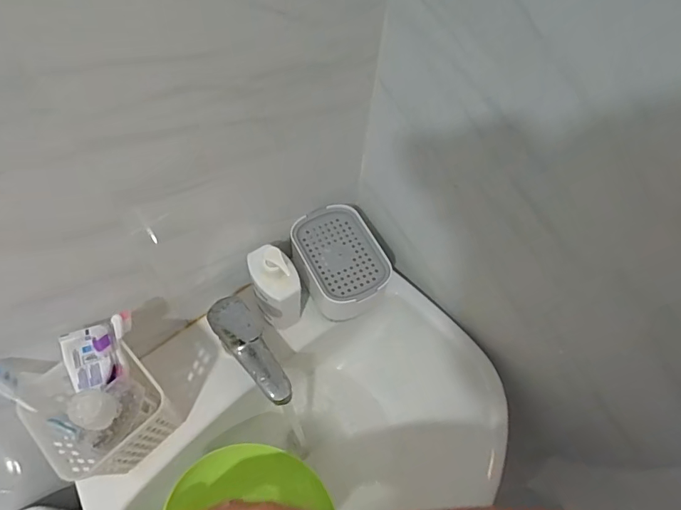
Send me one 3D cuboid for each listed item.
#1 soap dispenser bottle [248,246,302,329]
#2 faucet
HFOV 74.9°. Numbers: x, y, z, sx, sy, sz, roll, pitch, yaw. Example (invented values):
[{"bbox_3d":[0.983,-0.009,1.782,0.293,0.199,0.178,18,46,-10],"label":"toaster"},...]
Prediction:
[{"bbox_3d":[-0.079,0.039,0.545,0.053,0.131,0.070,-15,55,-11],"label":"soap dispenser bottle"},{"bbox_3d":[-0.107,0.113,0.523,0.053,0.098,0.134,-23,57,-16],"label":"faucet"}]

